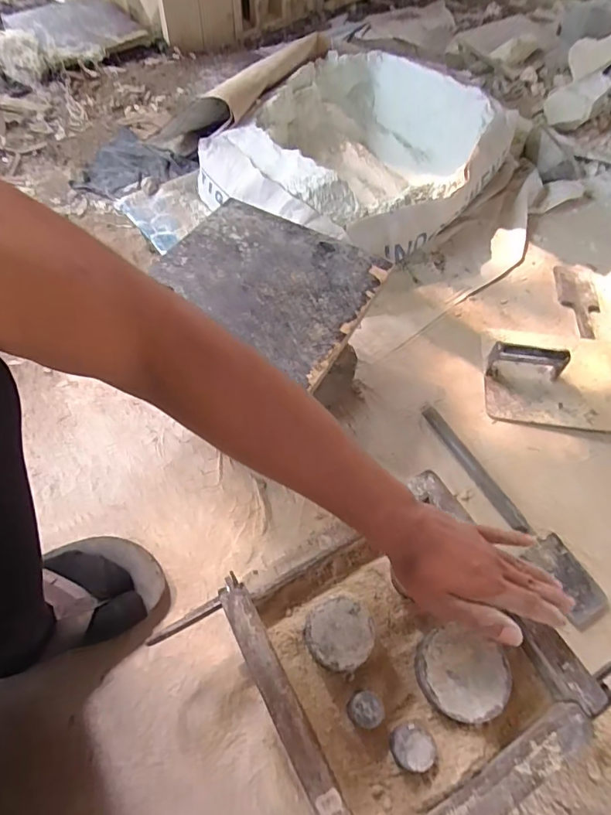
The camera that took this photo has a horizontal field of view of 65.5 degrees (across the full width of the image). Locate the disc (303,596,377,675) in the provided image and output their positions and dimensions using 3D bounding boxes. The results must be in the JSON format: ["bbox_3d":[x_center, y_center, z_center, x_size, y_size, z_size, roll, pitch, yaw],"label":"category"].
[{"bbox_3d":[0.030,0.200,0.418,0.056,0.028,0.054,2,62,-4],"label":"disc"}]

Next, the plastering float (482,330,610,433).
[{"bbox_3d":[0.365,-0.053,0.681,0.203,0.060,0.161,8,59,2],"label":"plastering float"}]

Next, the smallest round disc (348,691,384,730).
[{"bbox_3d":[0.048,0.248,0.390,0.027,0.026,0.025,2,62,-4],"label":"smallest round disc"}]

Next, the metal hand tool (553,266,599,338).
[{"bbox_3d":[0.462,-0.180,0.804,0.067,0.009,0.174,10,59,4],"label":"metal hand tool"}]

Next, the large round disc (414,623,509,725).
[{"bbox_3d":[0.131,0.228,0.407,0.073,0.031,0.064,26,63,9],"label":"large round disc"}]

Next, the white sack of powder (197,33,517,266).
[{"bbox_3d":[0.090,-0.495,0.897,0.442,0.159,0.520,33,63,16],"label":"white sack of powder"}]

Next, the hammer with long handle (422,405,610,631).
[{"bbox_3d":[0.249,0.124,0.599,0.052,0.020,0.309,-28,64,-18],"label":"hammer with long handle"}]

